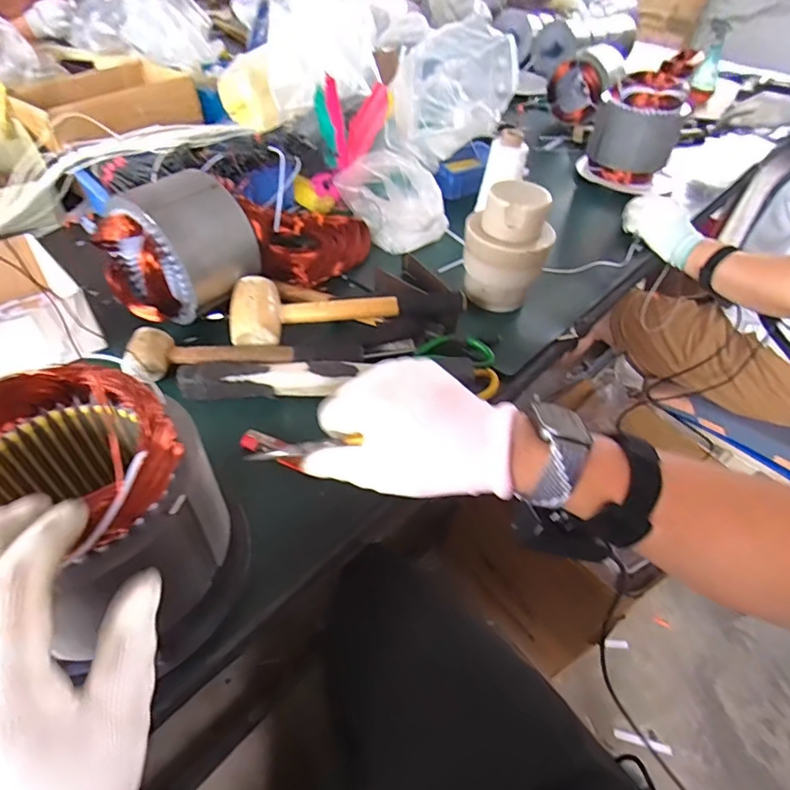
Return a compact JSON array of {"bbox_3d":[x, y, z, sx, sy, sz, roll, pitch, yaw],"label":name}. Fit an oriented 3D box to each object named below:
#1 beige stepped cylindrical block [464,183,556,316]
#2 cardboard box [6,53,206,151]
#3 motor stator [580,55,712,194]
[{"bbox_3d":[0.146,-0.196,0.655,0.104,0.139,0.089,14,47,7],"label":"beige stepped cylindrical block"},{"bbox_3d":[-0.481,-0.502,0.861,0.178,0.067,0.302,25,50,17],"label":"cardboard box"},{"bbox_3d":[0.480,-0.526,0.980,0.172,0.182,0.157,20,48,12],"label":"motor stator"}]

